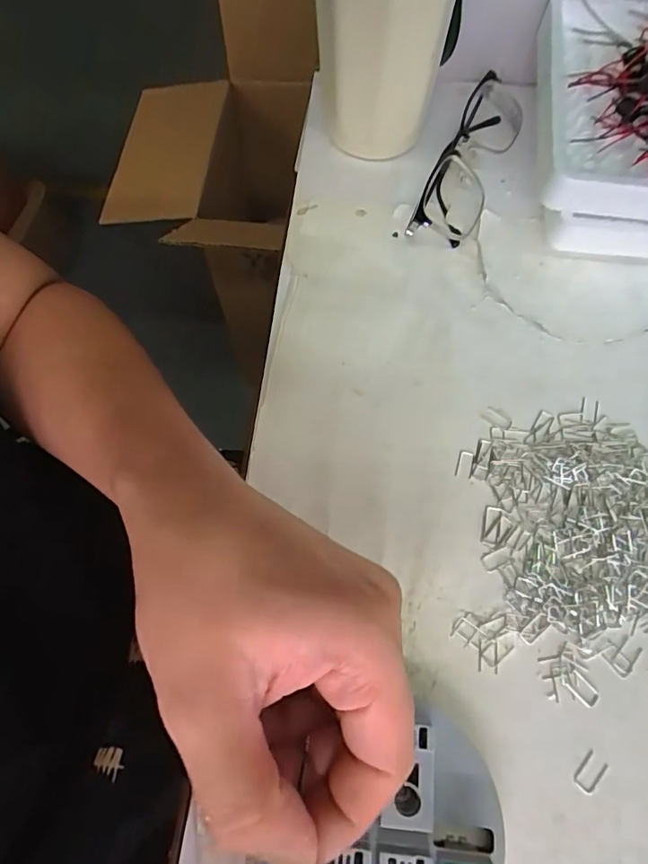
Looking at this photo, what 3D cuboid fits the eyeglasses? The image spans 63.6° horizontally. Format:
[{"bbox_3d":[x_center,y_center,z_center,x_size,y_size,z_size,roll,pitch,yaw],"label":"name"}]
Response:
[{"bbox_3d":[0.097,-0.180,0.349,0.039,0.025,0.145,24,70,10],"label":"eyeglasses"}]

